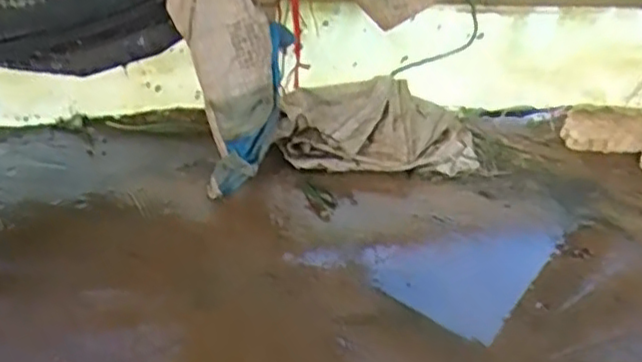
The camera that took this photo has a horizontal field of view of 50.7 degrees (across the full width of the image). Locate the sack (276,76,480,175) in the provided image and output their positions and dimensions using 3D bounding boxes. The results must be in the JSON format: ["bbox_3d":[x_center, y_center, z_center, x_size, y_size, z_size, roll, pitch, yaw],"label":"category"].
[{"bbox_3d":[0.122,-0.107,1.355,0.405,0.113,0.169,-3,35,-11],"label":"sack"}]

